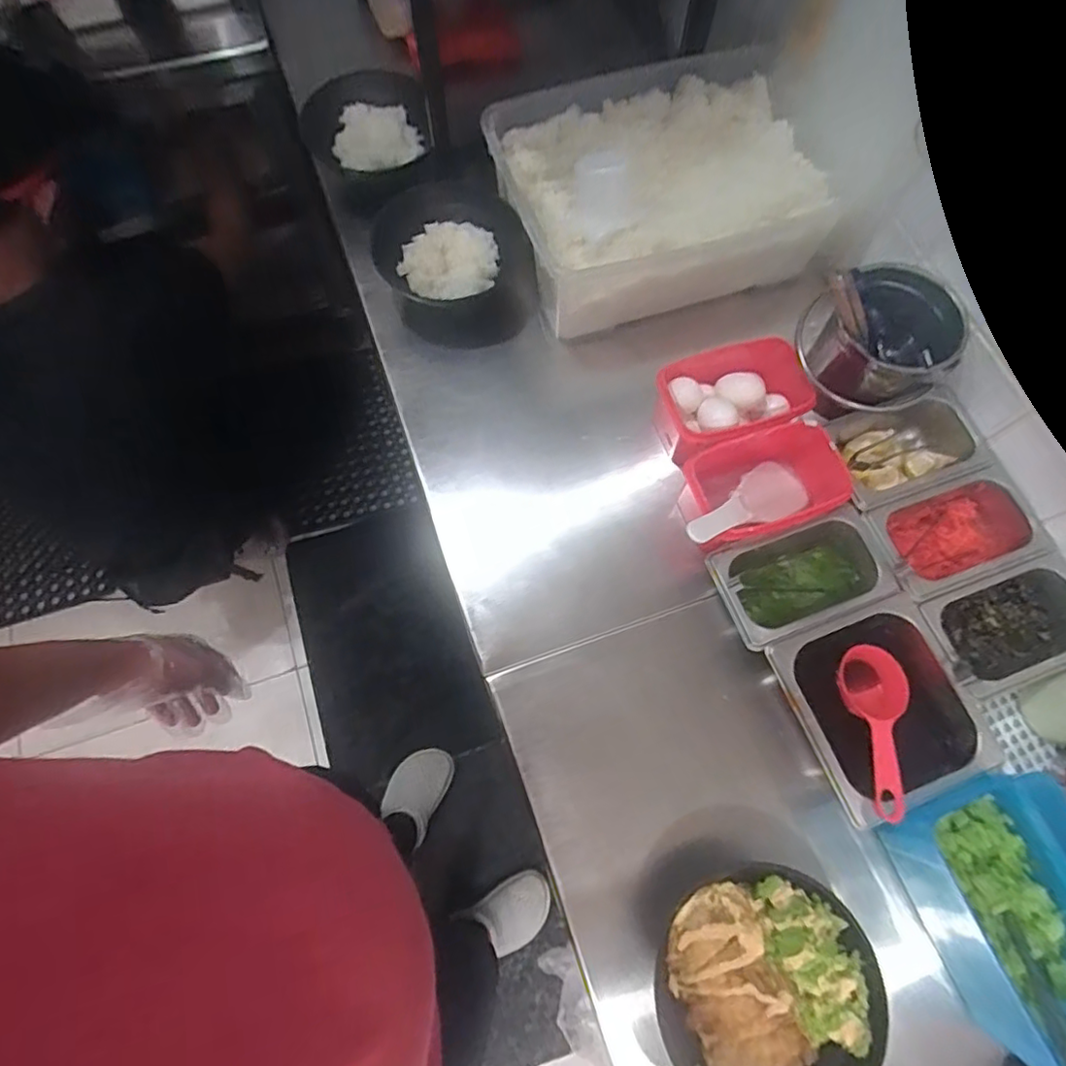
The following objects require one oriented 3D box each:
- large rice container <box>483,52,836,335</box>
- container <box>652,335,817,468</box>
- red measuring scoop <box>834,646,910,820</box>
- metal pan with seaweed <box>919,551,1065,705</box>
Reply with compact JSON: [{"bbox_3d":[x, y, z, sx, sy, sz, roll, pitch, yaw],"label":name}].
[{"bbox_3d":[0.148,-0.426,0.762,0.366,0.107,0.288,-21,73,-8],"label":"large rice container"},{"bbox_3d":[0.224,-0.146,0.698,0.171,0.086,0.114,-19,73,-8],"label":"container"},{"bbox_3d":[0.327,0.188,0.575,0.062,0.045,0.155,7,57,1],"label":"red measuring scoop"},{"bbox_3d":[0.476,0.098,0.614,0.188,0.076,0.104,-19,73,-8],"label":"metal pan with seaweed"}]

